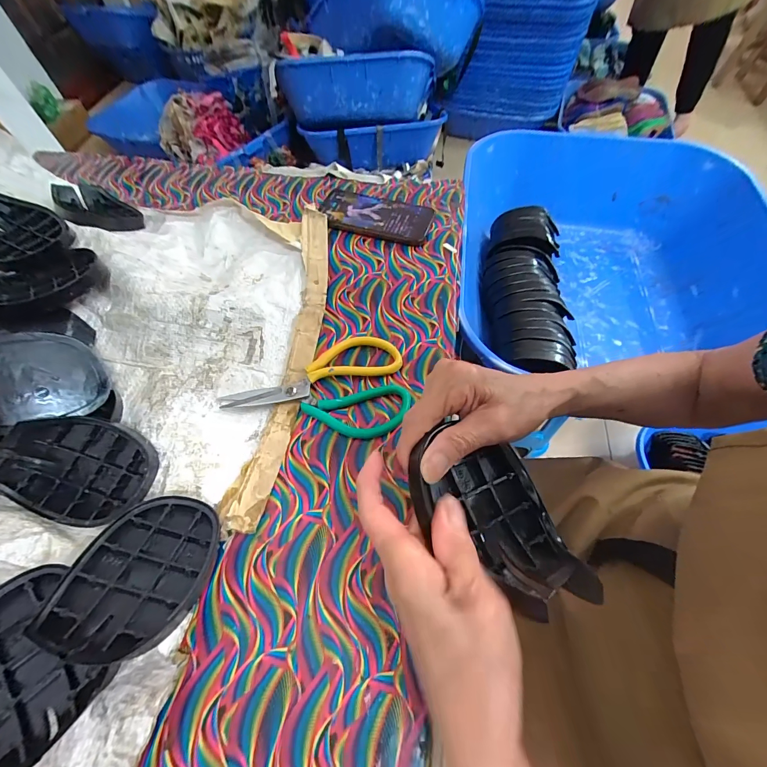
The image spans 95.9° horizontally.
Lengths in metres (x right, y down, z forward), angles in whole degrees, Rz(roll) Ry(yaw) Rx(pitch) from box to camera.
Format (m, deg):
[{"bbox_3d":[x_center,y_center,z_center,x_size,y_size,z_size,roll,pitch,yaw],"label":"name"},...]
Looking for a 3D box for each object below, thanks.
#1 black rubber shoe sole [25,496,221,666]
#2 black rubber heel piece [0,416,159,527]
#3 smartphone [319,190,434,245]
[{"bbox_3d":[-0.180,0.138,0.259,0.086,0.024,0.110,16,46,-8],"label":"black rubber shoe sole"},{"bbox_3d":[-0.269,0.072,0.301,0.118,0.026,0.086,10,62,8],"label":"black rubber heel piece"},{"bbox_3d":[-0.015,-0.240,0.494,0.163,0.012,0.078,16,63,11],"label":"smartphone"}]

